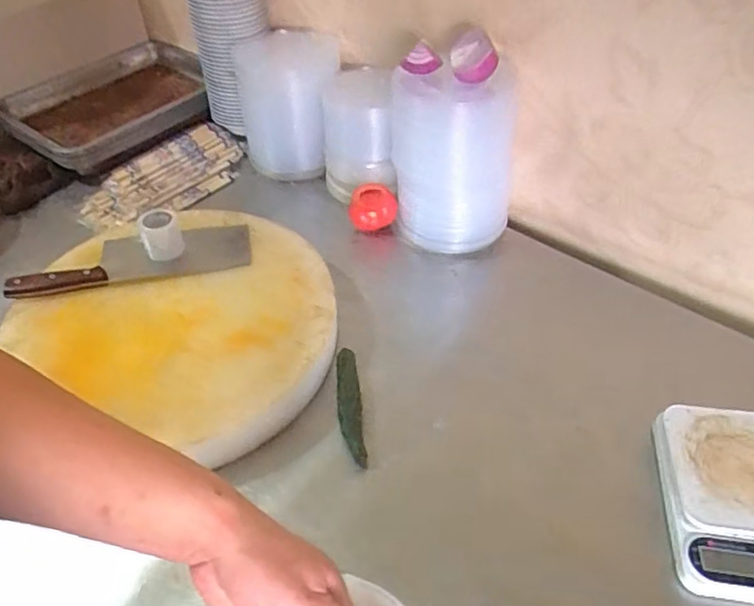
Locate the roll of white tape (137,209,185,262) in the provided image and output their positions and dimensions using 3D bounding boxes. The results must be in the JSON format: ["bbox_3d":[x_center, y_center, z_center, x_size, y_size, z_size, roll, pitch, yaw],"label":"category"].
[{"bbox_3d":[-0.296,-0.097,0.818,0.051,0.051,0.049,-19,48,-16],"label":"roll of white tape"}]

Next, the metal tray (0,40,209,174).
[{"bbox_3d":[-0.506,-0.389,1.171,0.293,0.069,0.383,26,52,24],"label":"metal tray"}]

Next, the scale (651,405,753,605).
[{"bbox_3d":[0.373,0.201,0.614,0.154,0.044,0.199,7,47,8],"label":"scale"}]

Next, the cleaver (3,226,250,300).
[{"bbox_3d":[-0.333,-0.059,0.823,0.310,0.027,0.090,-13,47,-10],"label":"cleaver"}]

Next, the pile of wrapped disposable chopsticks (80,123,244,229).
[{"bbox_3d":[-0.363,-0.223,1.048,0.158,0.046,0.309,24,52,23],"label":"pile of wrapped disposable chopsticks"}]

